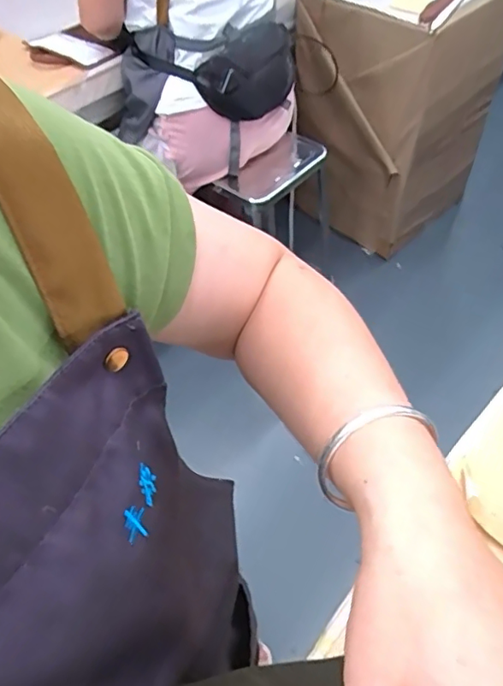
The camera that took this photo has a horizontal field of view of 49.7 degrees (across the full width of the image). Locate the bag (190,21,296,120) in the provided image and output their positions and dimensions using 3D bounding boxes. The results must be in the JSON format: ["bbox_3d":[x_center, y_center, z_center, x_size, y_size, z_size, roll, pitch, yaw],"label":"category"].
[{"bbox_3d":[-0.002,-0.555,1.143,0.224,0.147,0.081,-33,57,-22],"label":"bag"}]

